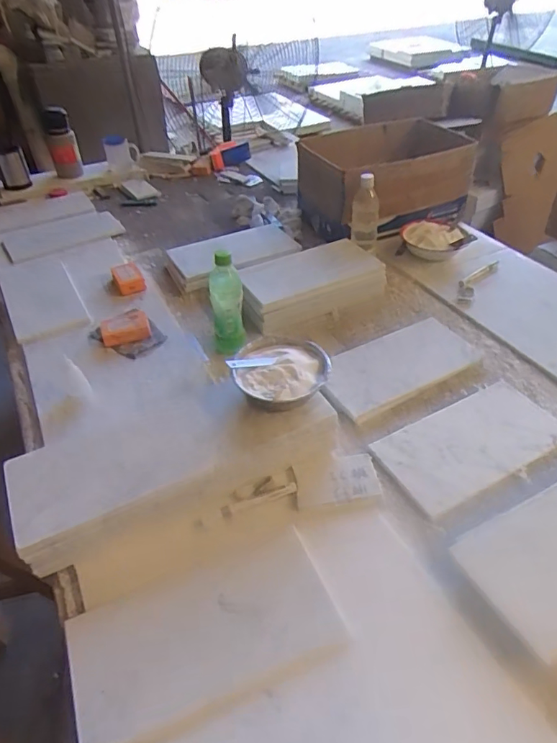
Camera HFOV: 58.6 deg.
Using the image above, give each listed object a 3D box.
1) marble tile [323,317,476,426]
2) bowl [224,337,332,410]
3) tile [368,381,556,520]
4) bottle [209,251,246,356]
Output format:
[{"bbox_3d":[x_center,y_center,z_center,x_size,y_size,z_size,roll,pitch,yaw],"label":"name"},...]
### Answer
[{"bbox_3d":[0.219,-0.011,0.930,0.301,0.028,0.156,-21,47,-20],"label":"marble tile"},{"bbox_3d":[0.000,0.006,0.777,0.146,0.053,0.136,-1,43,1],"label":"bowl"},{"bbox_3d":[0.315,0.114,0.807,0.305,0.014,0.160,-21,47,-19],"label":"tile"},{"bbox_3d":[-0.100,-0.129,0.960,0.062,0.217,0.064,-12,44,-11],"label":"bottle"}]

